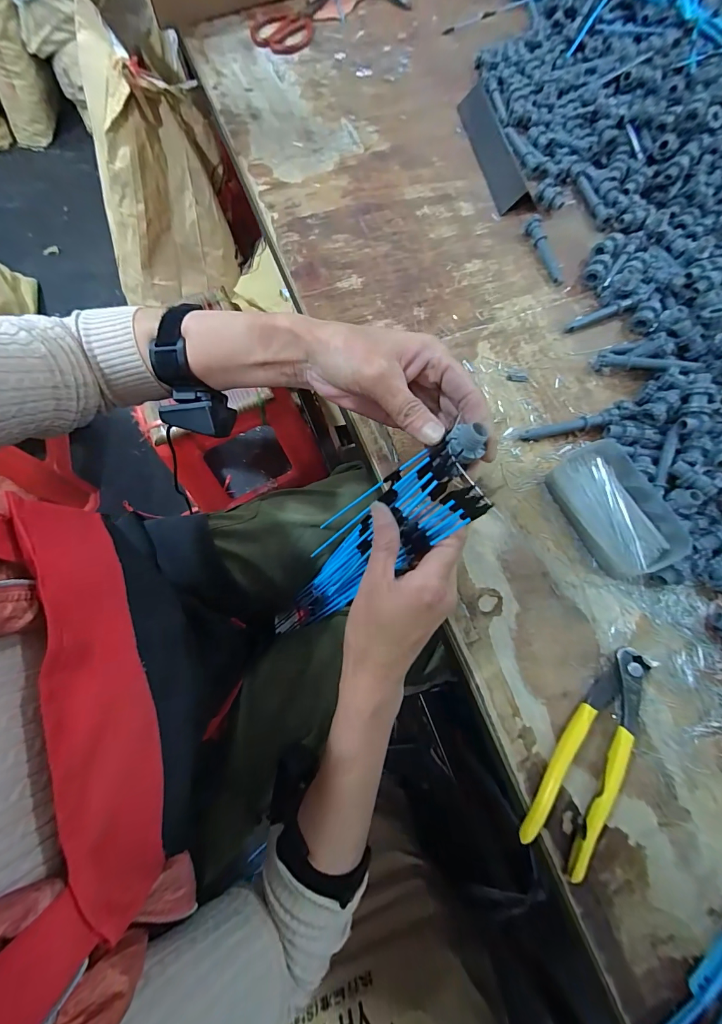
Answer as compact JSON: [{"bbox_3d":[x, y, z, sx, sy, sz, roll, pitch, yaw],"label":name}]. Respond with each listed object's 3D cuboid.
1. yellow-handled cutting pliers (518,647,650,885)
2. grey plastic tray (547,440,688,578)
[{"bbox_3d":[0.178,0.182,0.296,0.043,0.017,0.163,32,74,10],"label":"yellow-handled cutting pliers"},{"bbox_3d":[0.229,-0.003,0.347,0.074,0.024,0.117,-22,73,-8],"label":"grey plastic tray"}]

